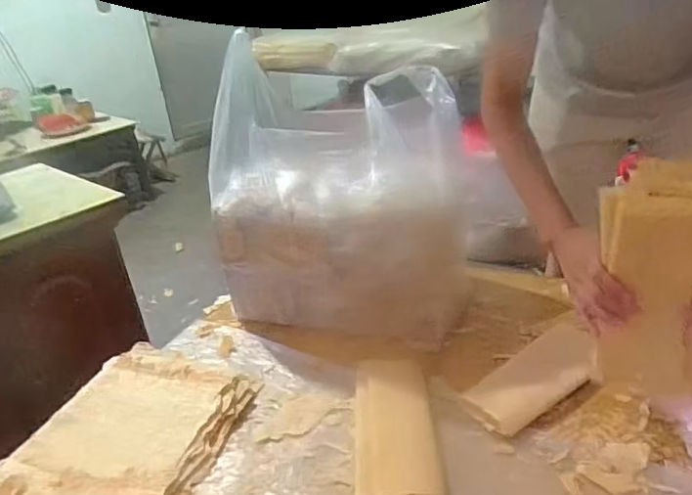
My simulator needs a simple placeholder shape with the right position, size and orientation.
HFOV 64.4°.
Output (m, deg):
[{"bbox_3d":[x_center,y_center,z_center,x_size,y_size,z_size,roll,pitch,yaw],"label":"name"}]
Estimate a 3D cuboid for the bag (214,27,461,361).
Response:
[{"bbox_3d":[-0.012,-0.107,0.989,0.435,0.431,0.221,5,28,22],"label":"bag"}]

